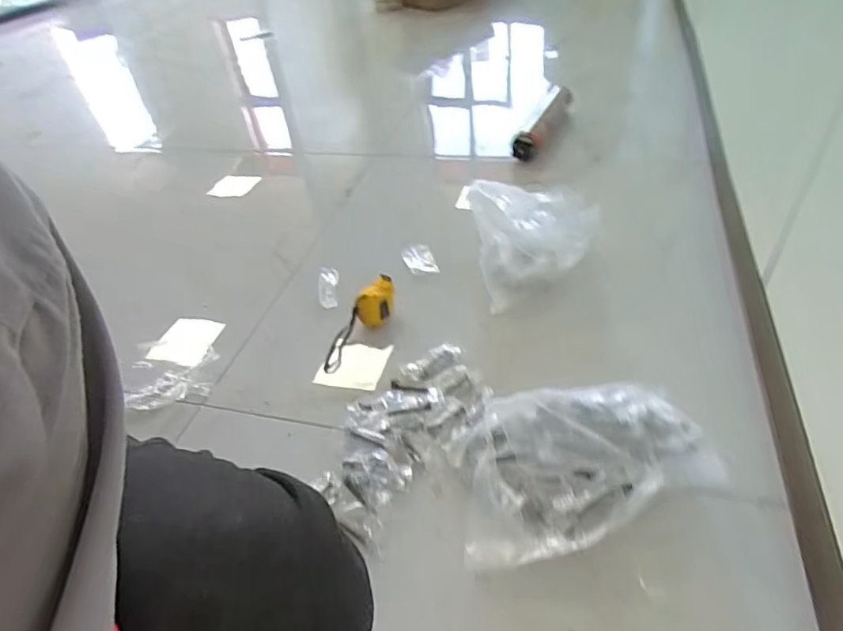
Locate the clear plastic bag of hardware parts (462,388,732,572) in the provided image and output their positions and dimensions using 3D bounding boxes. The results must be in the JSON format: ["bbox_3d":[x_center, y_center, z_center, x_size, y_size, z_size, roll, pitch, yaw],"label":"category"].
[{"bbox_3d":[0.177,0.169,0.614,0.281,0.066,0.189,-10,42,-3],"label":"clear plastic bag of hardware parts"}]

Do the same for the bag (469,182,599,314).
[{"bbox_3d":[0.191,-0.143,0.914,0.211,0.131,0.188,-14,43,-7],"label":"bag"}]

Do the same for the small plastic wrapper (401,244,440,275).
[{"bbox_3d":[-0.003,-0.105,1.004,0.056,0.030,0.072,-14,43,-8],"label":"small plastic wrapper"}]

